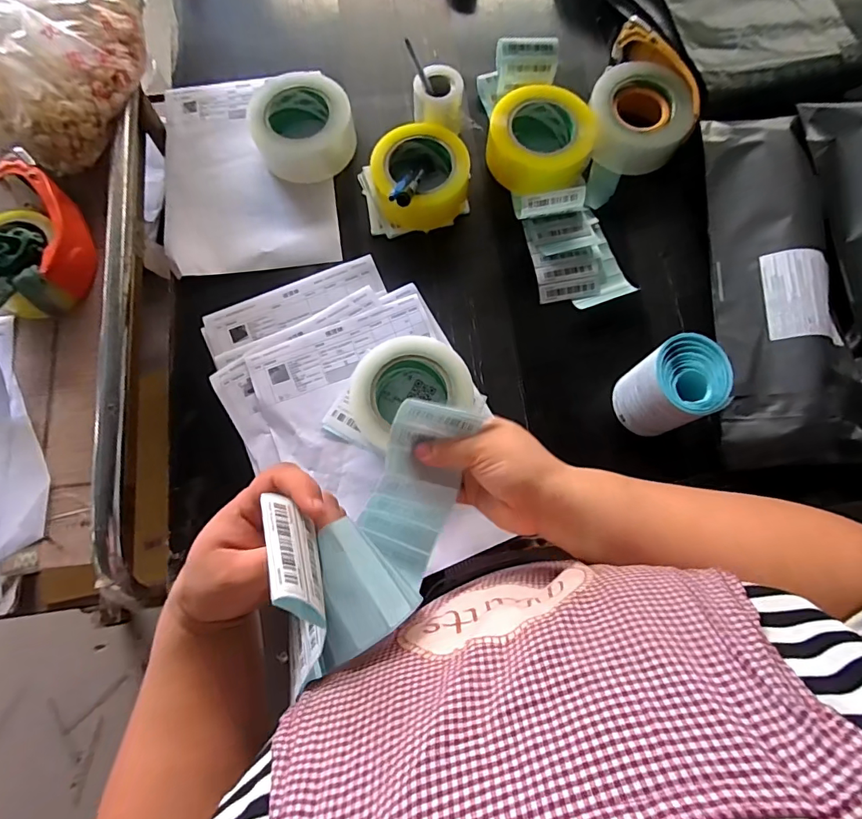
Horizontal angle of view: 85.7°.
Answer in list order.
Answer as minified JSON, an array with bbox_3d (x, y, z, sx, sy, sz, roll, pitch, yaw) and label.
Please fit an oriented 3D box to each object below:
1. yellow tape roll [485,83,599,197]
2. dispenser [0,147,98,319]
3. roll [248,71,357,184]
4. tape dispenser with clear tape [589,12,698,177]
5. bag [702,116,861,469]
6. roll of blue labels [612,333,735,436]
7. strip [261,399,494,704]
[{"bbox_3d":[0.134,-0.329,0.569,0.129,0.054,0.112,21,75,4],"label":"yellow tape roll"},{"bbox_3d":[-0.422,-0.174,0.495,0.107,0.077,0.185,-18,76,-6],"label":"dispenser"},{"bbox_3d":[-0.157,-0.350,0.581,0.118,0.055,0.112,0,75,-1],"label":"roll"},{"bbox_3d":[0.270,-0.386,0.587,0.128,0.064,0.162,21,75,4],"label":"tape dispenser with clear tape"},{"bbox_3d":[0.406,-0.144,0.526,0.176,0.050,0.415,1,75,-1],"label":"bag"},{"bbox_3d":[0.235,-0.015,0.469,0.068,0.113,0.079,-20,76,-7],"label":"roll of blue labels"},{"bbox_3d":[-0.037,0.078,0.318,0.095,0.204,0.119,33,116,7],"label":"strip"}]

